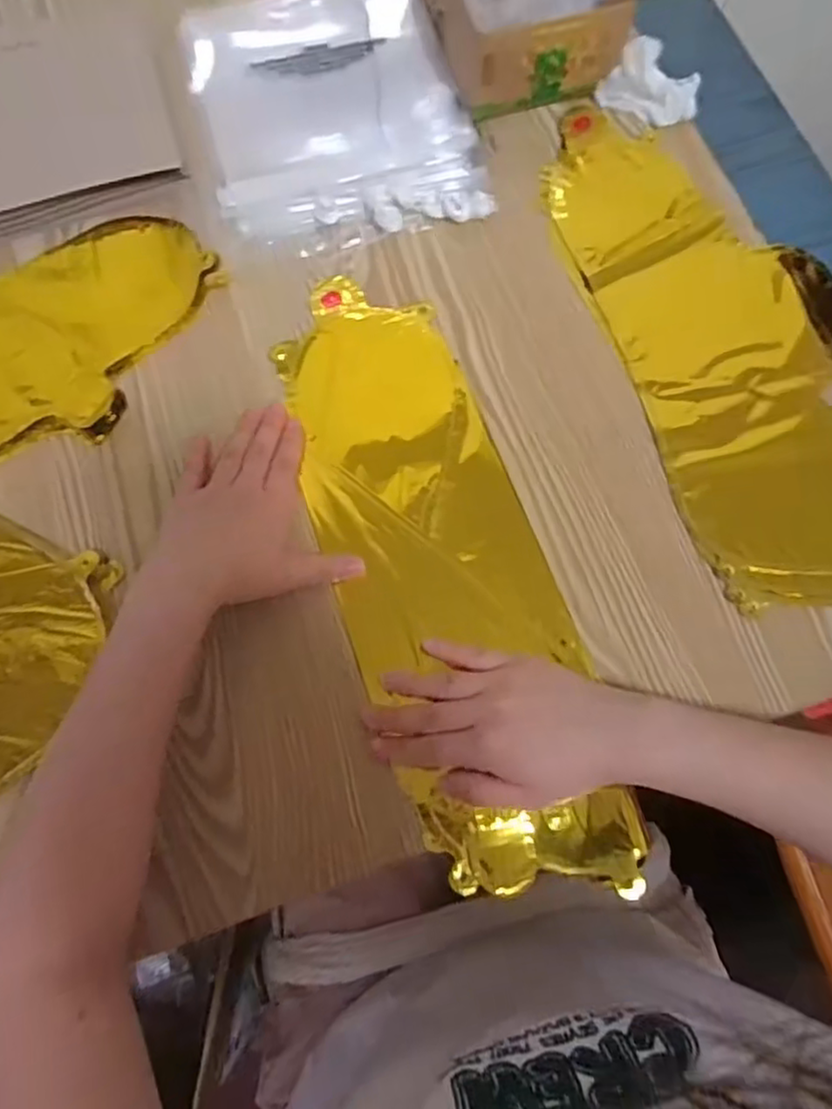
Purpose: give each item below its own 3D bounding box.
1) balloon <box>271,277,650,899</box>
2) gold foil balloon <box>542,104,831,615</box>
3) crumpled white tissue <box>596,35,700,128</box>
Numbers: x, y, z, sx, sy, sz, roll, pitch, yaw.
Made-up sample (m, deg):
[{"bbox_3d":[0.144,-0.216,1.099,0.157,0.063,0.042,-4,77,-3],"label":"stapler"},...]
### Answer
[{"bbox_3d":[0.014,0.000,0.441,0.134,0.009,0.423,-18,74,-6],"label":"balloon"},{"bbox_3d":[0.231,-0.154,0.490,0.174,0.022,0.423,-16,75,-5],"label":"gold foil balloon"},{"bbox_3d":[0.191,-0.375,0.534,0.065,0.027,0.068,-37,78,-10],"label":"crumpled white tissue"}]

